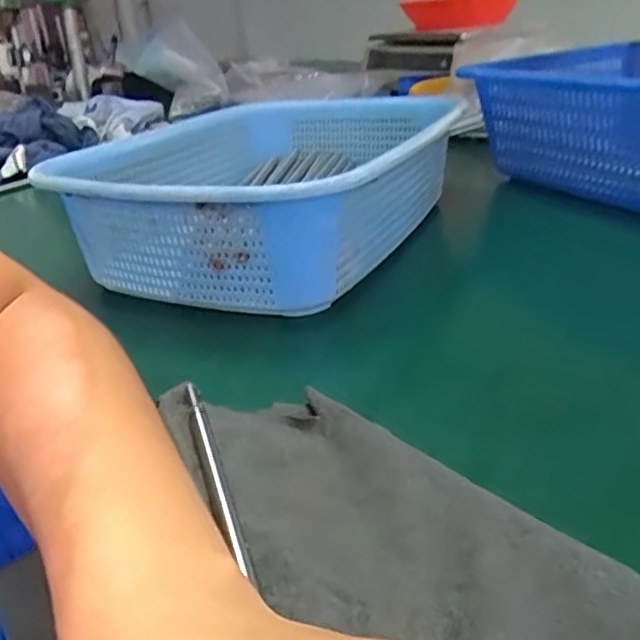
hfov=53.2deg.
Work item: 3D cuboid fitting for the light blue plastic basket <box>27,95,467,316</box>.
[{"bbox_3d":[-0.034,-0.108,0.510,0.239,0.086,0.319,7,30,24],"label":"light blue plastic basket"}]

